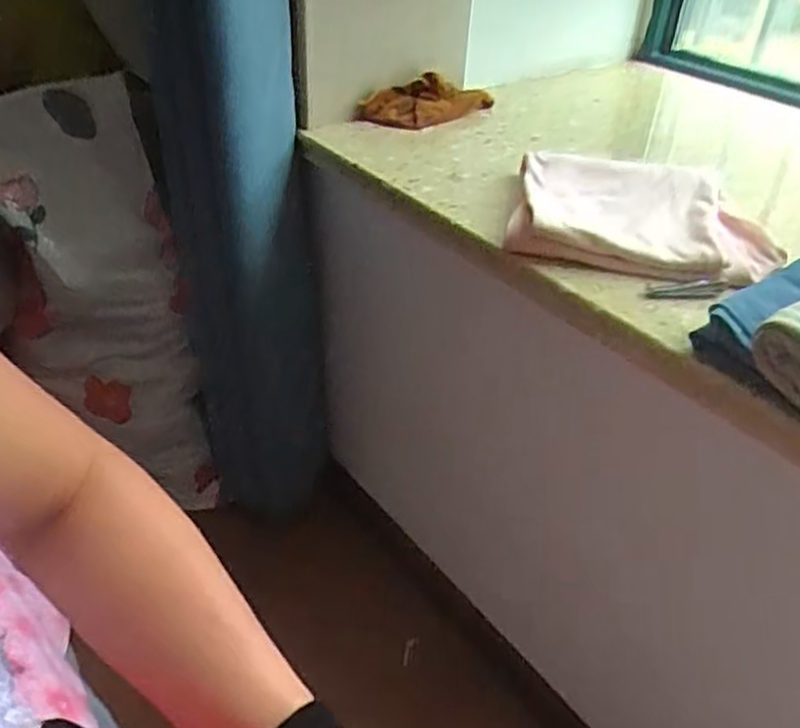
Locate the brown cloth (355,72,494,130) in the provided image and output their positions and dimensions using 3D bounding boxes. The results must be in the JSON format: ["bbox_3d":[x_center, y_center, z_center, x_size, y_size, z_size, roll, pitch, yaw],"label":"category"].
[{"bbox_3d":[0.041,-0.383,1.041,0.203,0.067,0.068,-3,37,-3],"label":"brown cloth"}]

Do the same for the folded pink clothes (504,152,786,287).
[{"bbox_3d":[0.252,-0.155,0.753,0.256,0.053,0.191,11,39,11],"label":"folded pink clothes"}]

